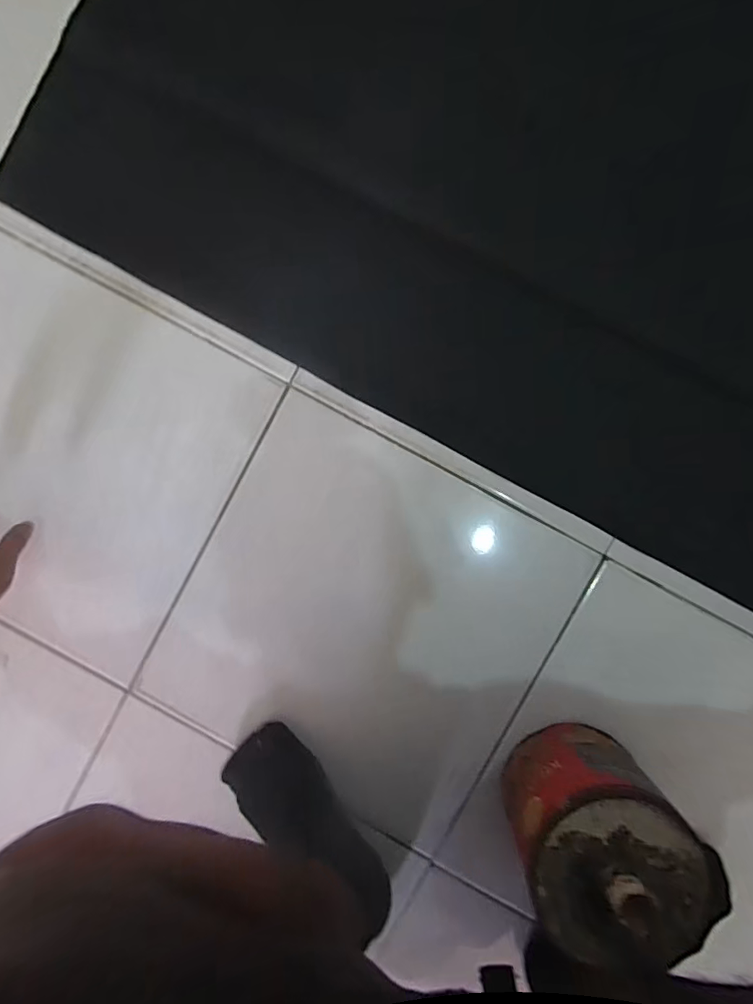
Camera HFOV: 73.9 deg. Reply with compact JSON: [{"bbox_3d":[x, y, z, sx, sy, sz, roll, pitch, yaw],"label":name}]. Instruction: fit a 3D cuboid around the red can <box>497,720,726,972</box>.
[{"bbox_3d":[0.213,0.312,0.481,0.153,0.174,0.144,44,94,-1],"label":"red can"}]

